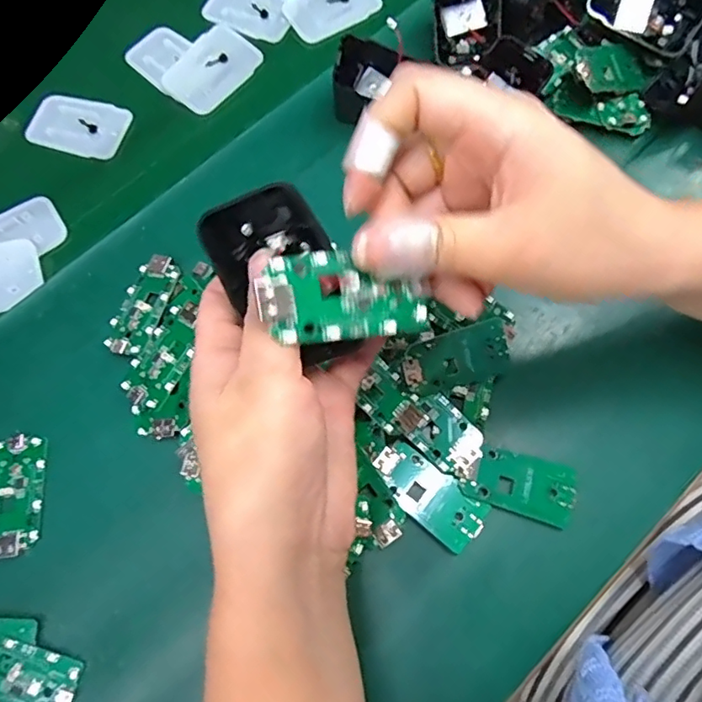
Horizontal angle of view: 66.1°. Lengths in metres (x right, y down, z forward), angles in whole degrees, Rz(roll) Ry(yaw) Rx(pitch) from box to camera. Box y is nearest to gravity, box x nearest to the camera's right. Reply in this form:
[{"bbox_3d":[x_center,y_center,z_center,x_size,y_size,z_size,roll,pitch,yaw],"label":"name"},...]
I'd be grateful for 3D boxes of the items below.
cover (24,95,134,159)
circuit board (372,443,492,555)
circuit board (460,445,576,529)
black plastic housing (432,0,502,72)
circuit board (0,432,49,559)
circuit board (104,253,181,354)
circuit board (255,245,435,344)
[{"bbox_3d":[-0.191,-0.159,0.380,0.063,0.004,0.044,17,77,-1],"label":"cover"},{"bbox_3d":[0.040,0.075,0.286,0.062,0.004,0.029,37,78,12],"label":"circuit board"},{"bbox_3d":[0.091,0.071,0.288,0.055,0.004,0.031,16,74,7],"label":"circuit board"},{"bbox_3d":[0.078,-0.225,0.363,0.044,0.018,0.062,1,103,8],"label":"black plastic housing"},{"bbox_3d":[-0.183,0.078,0.296,0.031,0.004,0.063,-9,73,-1],"label":"circuit board"},{"bbox_3d":[-0.125,-0.029,0.323,0.031,0.004,0.063,16,75,22],"label":"circuit board"},{"bbox_3d":[-0.001,-0.022,0.191,0.060,0.006,0.035,-6,87,-21],"label":"circuit board"}]

